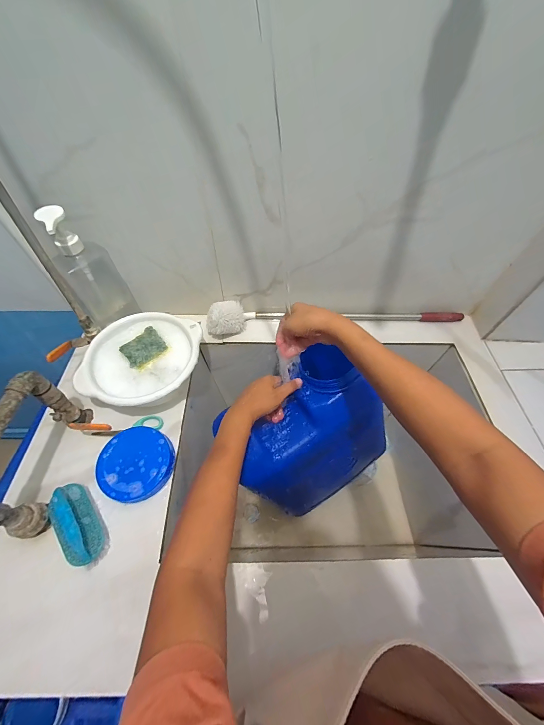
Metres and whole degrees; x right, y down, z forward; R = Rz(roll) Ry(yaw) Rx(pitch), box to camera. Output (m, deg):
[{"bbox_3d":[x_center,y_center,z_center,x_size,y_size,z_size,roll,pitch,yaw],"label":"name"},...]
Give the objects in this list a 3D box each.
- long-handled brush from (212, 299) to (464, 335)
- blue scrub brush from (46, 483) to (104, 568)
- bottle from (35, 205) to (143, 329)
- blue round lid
[{"bbox_3d":[0.150,-0.120,0.655,0.585,0.074,0.079,-5,56,-4],"label":"long-handled brush"},{"bbox_3d":[-0.293,0.236,0.422,0.050,0.047,0.120,-32,62,-20],"label":"blue scrub brush"},{"bbox_3d":[-0.325,-0.163,0.515,0.086,0.227,0.085,-30,61,-19],"label":"bottle"},{"bbox_3d":[-0.229,0.167,0.478,0.118,0.027,0.112,0,56,0],"label":"blue round lid"}]

